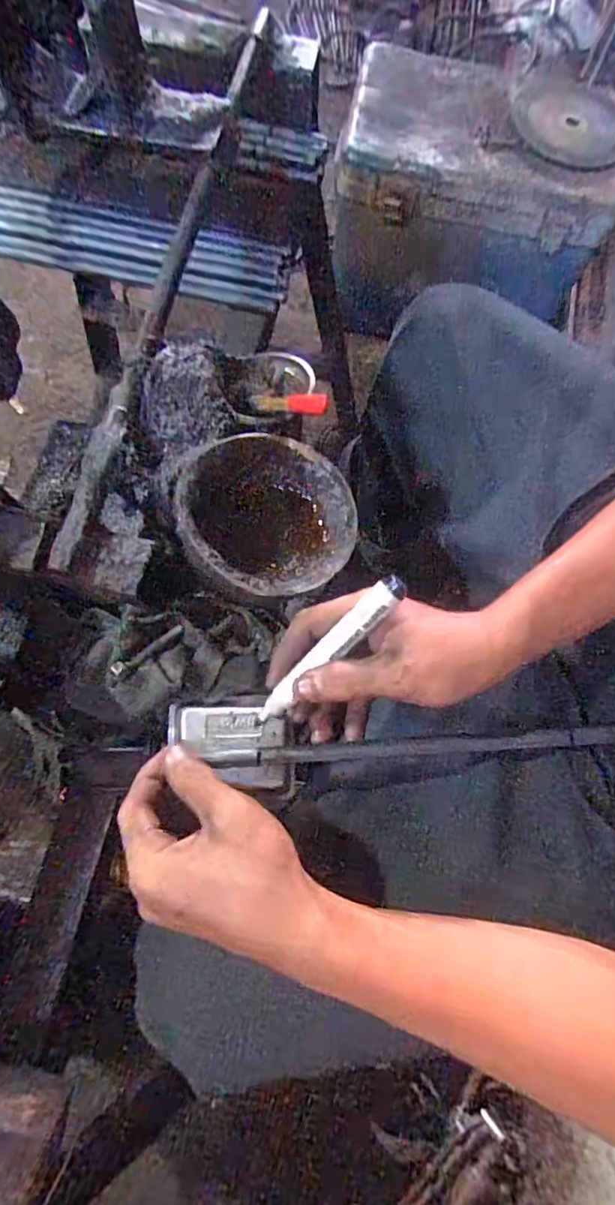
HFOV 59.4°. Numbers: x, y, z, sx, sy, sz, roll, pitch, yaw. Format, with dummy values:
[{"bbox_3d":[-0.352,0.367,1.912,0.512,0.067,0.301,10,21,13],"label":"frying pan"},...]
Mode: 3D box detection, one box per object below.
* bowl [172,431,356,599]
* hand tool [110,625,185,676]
[{"bbox_3d":[-0.032,-0.060,0.401,0.129,0.058,0.121,6,73,-20],"label":"bowl"},{"bbox_3d":[-0.107,0.032,0.364,0.056,0.006,0.009,-36,78,-33],"label":"hand tool"}]

